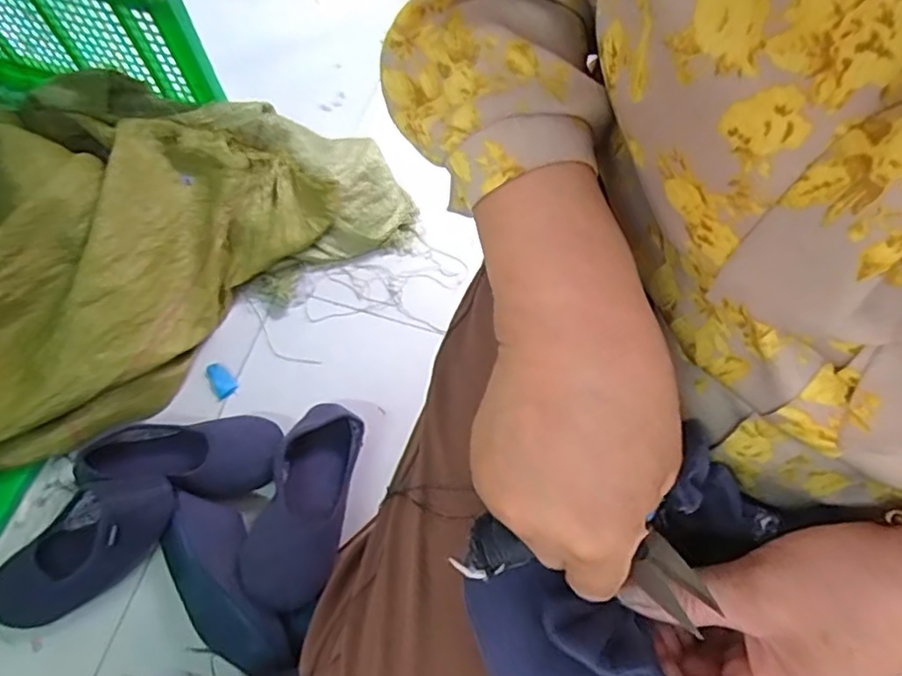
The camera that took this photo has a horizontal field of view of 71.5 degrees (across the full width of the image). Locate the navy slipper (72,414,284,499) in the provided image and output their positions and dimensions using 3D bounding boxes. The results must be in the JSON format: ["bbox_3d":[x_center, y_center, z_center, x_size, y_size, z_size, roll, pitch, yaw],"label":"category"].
[{"bbox_3d":[-0.329,0.141,0.780,0.234,0.070,0.106,3,67,2],"label":"navy slipper"}]

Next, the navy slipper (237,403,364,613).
[{"bbox_3d":[-0.166,0.178,0.719,0.093,0.058,0.255,7,46,4],"label":"navy slipper"}]

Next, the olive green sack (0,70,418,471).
[{"bbox_3d":[-0.444,-0.179,0.863,0.673,0.181,0.486,-30,69,-12],"label":"olive green sack"}]

